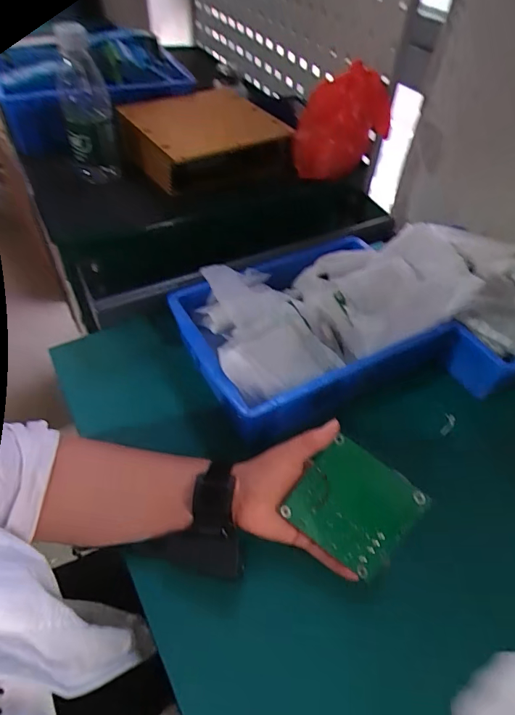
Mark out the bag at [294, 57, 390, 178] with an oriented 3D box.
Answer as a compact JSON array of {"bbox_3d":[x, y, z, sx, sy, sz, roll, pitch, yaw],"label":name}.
[{"bbox_3d":[0.122,-0.332,0.637,0.129,0.138,0.107,10,49,7],"label":"bag"}]

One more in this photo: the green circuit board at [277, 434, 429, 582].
[{"bbox_3d":[0.080,0.126,0.373,0.093,0.004,0.087,35,96,8],"label":"green circuit board"}]

